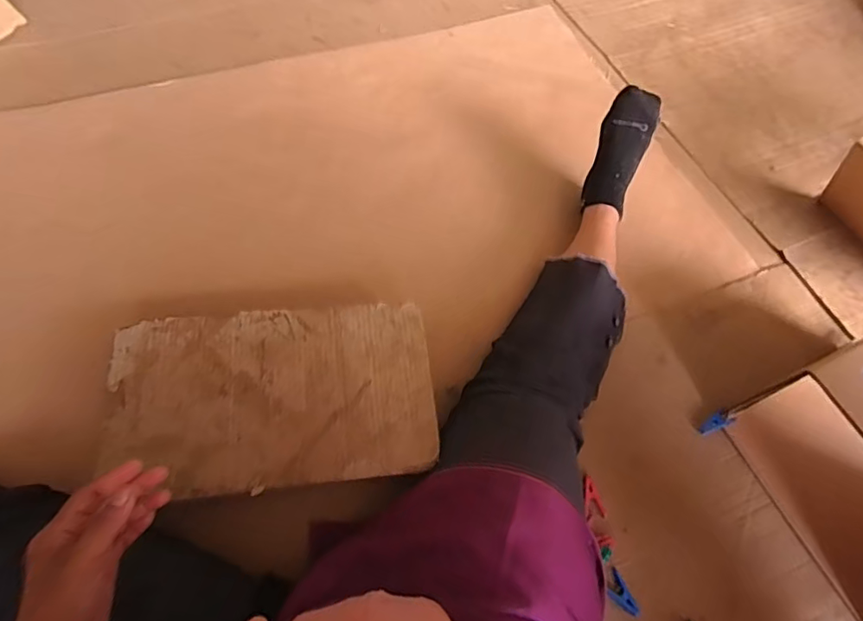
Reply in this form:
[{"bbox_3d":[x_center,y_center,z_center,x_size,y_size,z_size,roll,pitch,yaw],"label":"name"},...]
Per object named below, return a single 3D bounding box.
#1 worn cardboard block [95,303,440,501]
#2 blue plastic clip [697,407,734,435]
[{"bbox_3d":[-0.181,0.097,0.613,0.358,0.015,0.210,-5,65,-10],"label":"worn cardboard block"},{"bbox_3d":[0.379,0.150,0.701,0.049,0.016,0.021,-19,67,-14],"label":"blue plastic clip"}]

